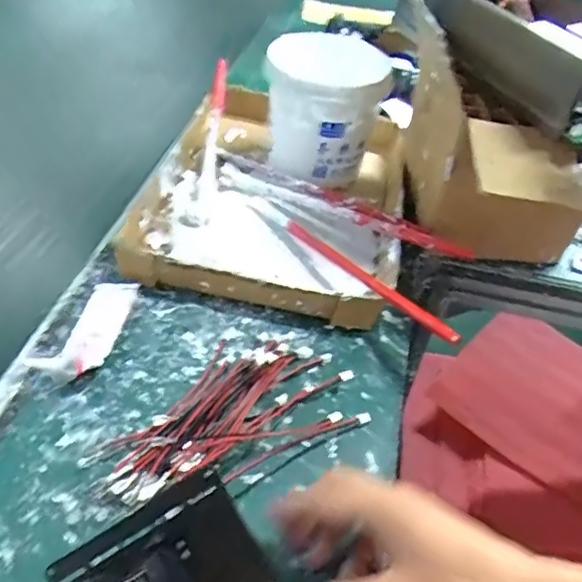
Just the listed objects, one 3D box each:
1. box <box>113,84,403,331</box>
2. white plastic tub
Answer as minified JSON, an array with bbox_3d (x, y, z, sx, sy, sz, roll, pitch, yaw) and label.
[{"bbox_3d":[-0.005,-0.121,0.592,0.239,0.040,0.350,13,46,5],"label":"box"},{"bbox_3d":[0.033,-0.187,0.601,0.114,0.115,0.114,4,46,-4],"label":"white plastic tub"}]

